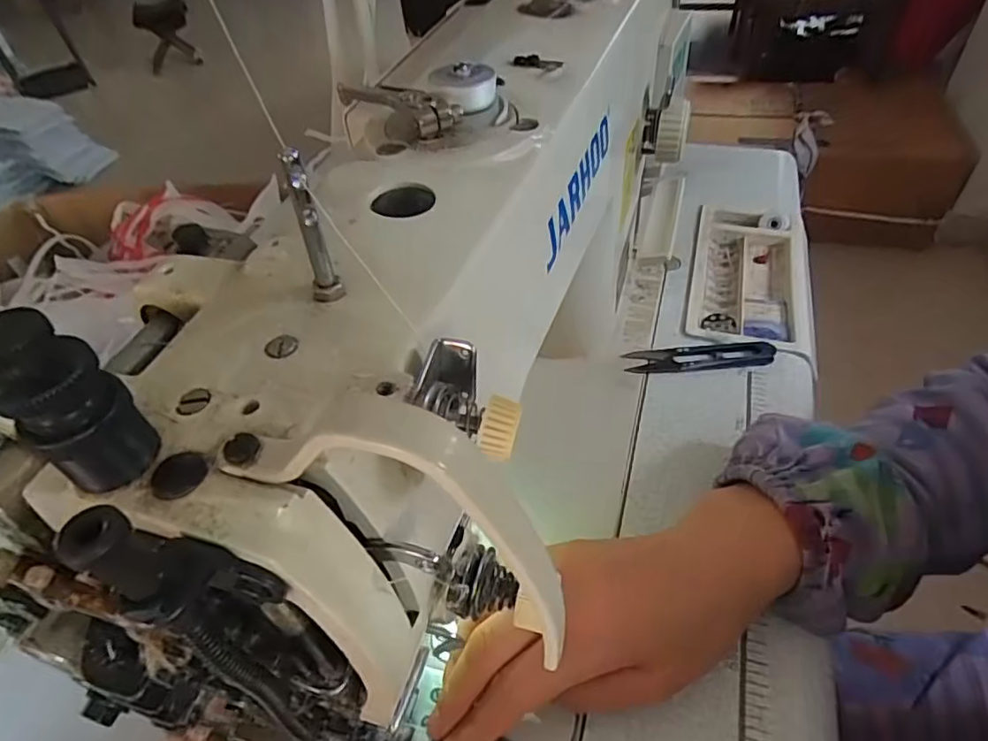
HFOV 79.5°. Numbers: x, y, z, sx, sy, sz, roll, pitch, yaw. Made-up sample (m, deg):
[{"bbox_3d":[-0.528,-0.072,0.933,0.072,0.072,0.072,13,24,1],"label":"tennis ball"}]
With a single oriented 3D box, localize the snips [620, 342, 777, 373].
[{"bbox_3d":[0.149,-0.010,0.431,0.104,0.009,0.022,-2,46,2],"label":"snips"}]

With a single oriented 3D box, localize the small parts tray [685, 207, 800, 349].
[{"bbox_3d":[0.211,-0.080,0.502,0.081,0.019,0.181,11,48,14],"label":"small parts tray"}]

